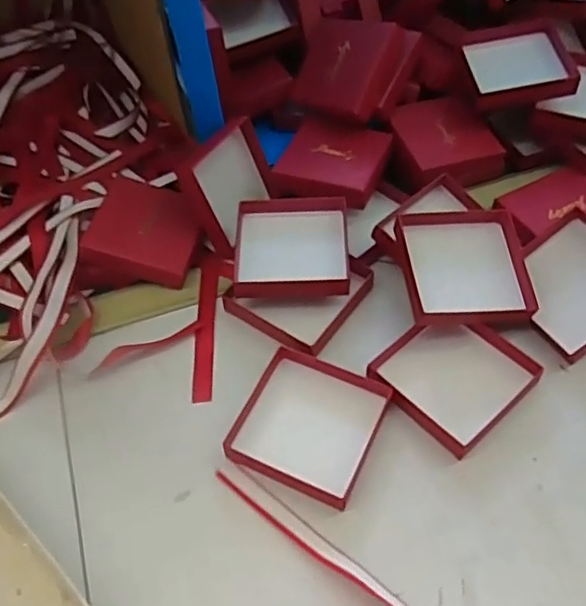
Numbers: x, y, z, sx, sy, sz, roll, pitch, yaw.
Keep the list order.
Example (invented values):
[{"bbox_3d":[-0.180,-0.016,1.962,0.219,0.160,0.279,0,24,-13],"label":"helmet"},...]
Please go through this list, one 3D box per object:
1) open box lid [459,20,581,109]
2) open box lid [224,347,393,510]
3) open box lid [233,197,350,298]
[{"bbox_3d":[0.211,-0.226,0.573,0.091,0.030,0.081,-8,53,-2],"label":"open box lid"},{"bbox_3d":[0.012,0.082,0.426,0.091,0.018,0.094,19,56,17],"label":"open box lid"},{"bbox_3d":[-0.001,-0.046,0.507,0.091,0.028,0.090,0,53,4],"label":"open box lid"}]

